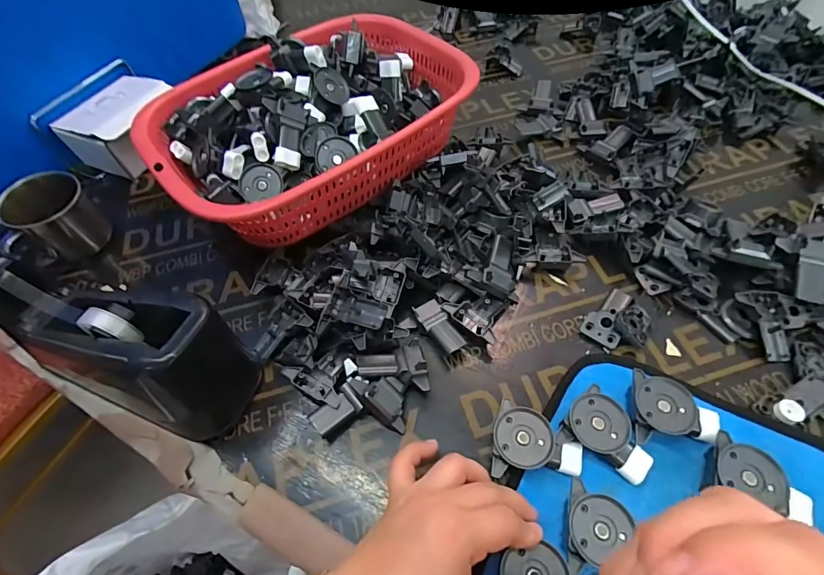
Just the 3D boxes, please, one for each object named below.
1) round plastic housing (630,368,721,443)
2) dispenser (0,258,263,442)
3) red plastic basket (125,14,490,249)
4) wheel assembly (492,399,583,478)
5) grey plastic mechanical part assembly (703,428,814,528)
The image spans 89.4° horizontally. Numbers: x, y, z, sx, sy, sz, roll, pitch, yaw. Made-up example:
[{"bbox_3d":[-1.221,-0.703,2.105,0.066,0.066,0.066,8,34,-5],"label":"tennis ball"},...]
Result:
[{"bbox_3d":[0.200,0.092,0.319,0.064,0.024,0.052,3,57,7],"label":"round plastic housing"},{"bbox_3d":[-0.228,0.044,0.336,0.186,0.104,0.083,16,59,15],"label":"dispenser"},{"bbox_3d":[-0.112,-0.186,0.478,0.337,0.110,0.238,-38,62,-19],"label":"red plastic basket"},{"bbox_3d":[0.093,0.121,0.311,0.064,0.028,0.049,11,58,11],"label":"wheel assembly"},{"bbox_3d":[0.241,0.135,0.286,0.066,0.018,0.043,29,63,22],"label":"grey plastic mechanical part assembly"}]

